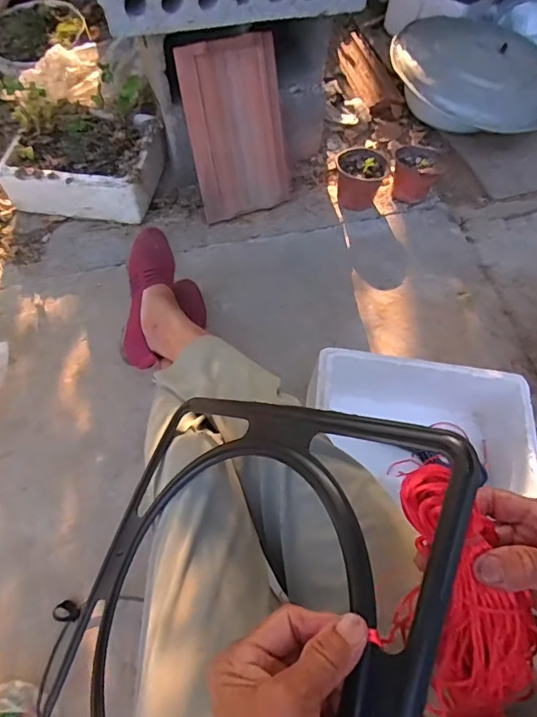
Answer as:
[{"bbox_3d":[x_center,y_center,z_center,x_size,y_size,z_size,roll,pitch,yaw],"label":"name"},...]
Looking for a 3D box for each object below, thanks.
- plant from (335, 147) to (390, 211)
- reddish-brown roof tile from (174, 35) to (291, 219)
[{"bbox_3d":[0.216,-0.430,1.162,0.116,0.083,0.126,-3,65,-6],"label":"plant"},{"bbox_3d":[-0.063,-0.471,1.025,0.201,0.326,0.020,-18,31,-11],"label":"reddish-brown roof tile"}]

